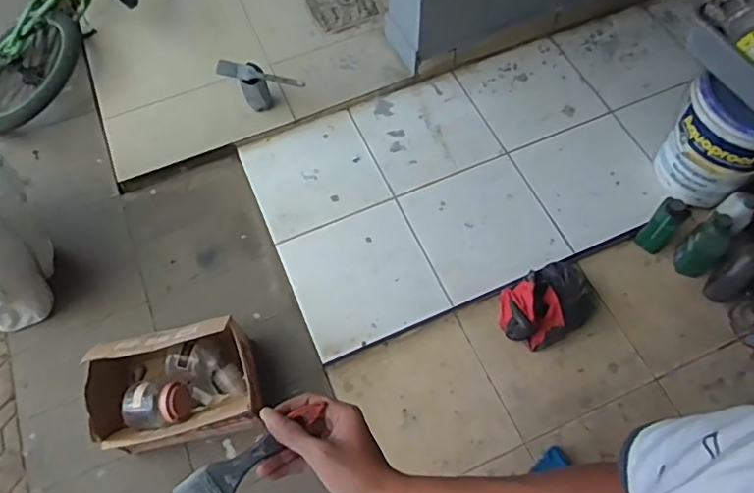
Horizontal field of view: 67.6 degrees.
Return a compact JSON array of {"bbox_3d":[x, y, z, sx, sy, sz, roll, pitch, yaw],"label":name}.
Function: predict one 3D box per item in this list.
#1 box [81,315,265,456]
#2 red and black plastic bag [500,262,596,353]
[{"bbox_3d":[-0.518,0.361,1.458,0.409,0.258,0.270,-13,64,-3],"label":"box"},{"bbox_3d":[0.489,0.155,1.578,0.283,0.145,0.204,-17,65,-5],"label":"red and black plastic bag"}]

